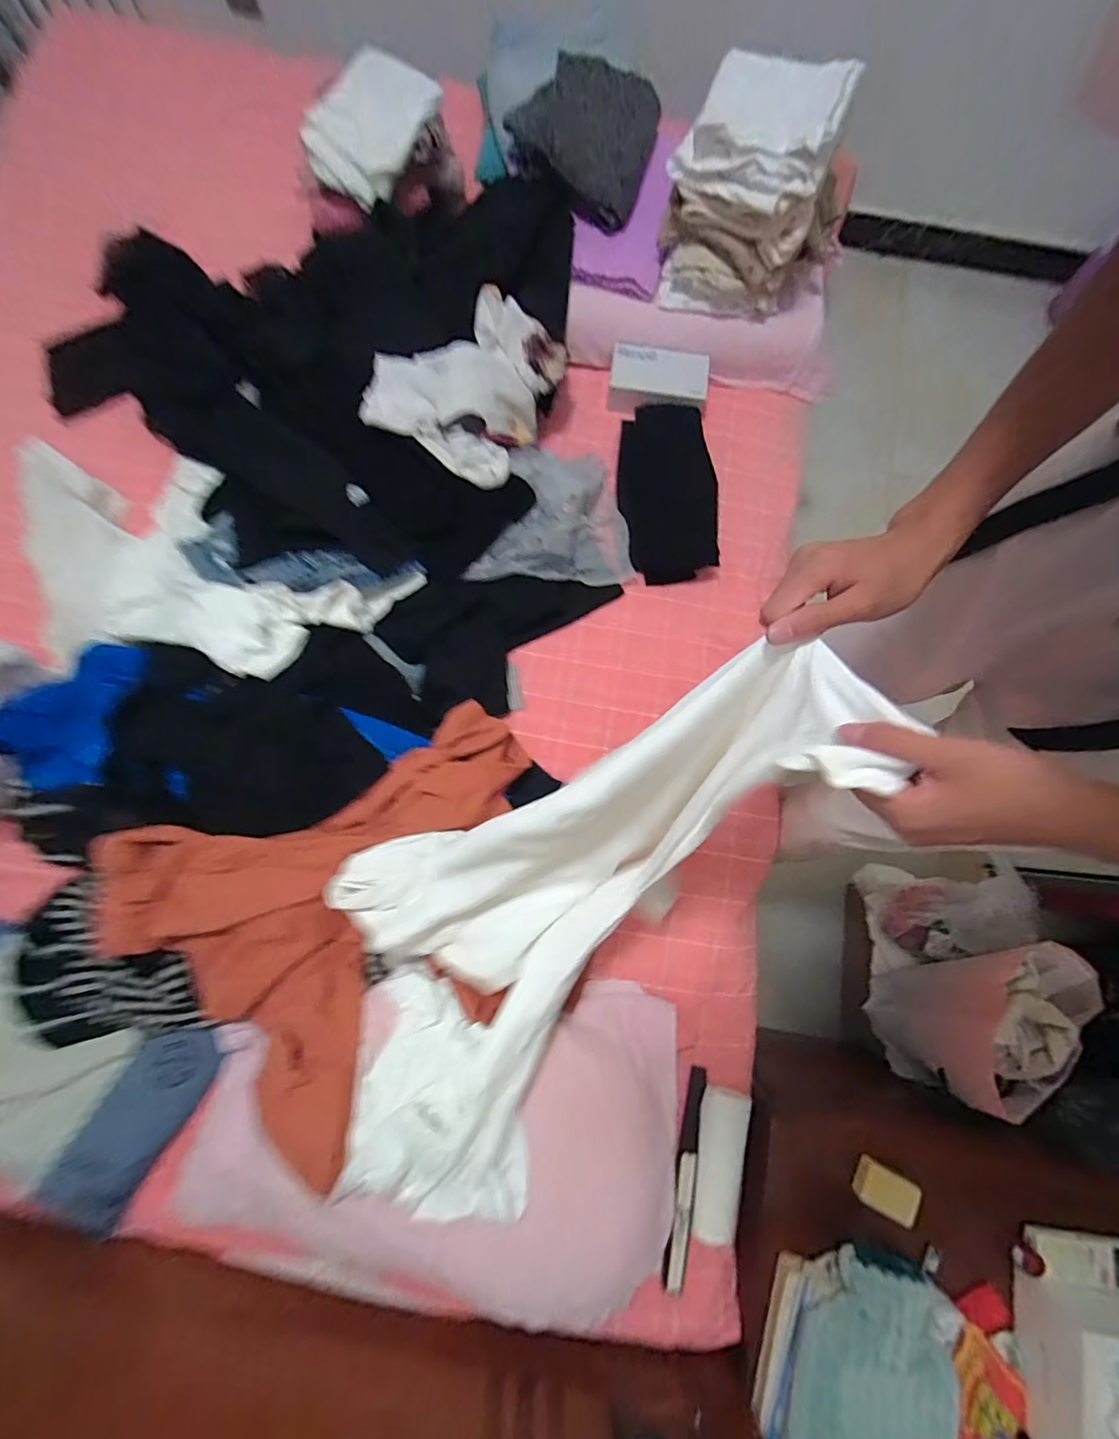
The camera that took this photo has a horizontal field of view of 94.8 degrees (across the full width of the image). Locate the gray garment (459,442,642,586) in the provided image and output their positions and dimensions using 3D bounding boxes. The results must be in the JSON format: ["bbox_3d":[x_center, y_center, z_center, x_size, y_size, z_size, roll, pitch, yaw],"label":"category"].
[{"bbox_3d":[-0.023,-0.364,0.914,0.291,0.111,0.242,-7,79,-2],"label":"gray garment"}]

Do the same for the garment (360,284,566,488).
[{"bbox_3d":[-0.153,-0.557,0.856,0.247,0.086,0.311,21,79,3],"label":"garment"}]

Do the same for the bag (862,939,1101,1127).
[{"bbox_3d":[0.760,0.496,0.892,0.343,0.214,0.157,-28,81,-6],"label":"bag"}]

